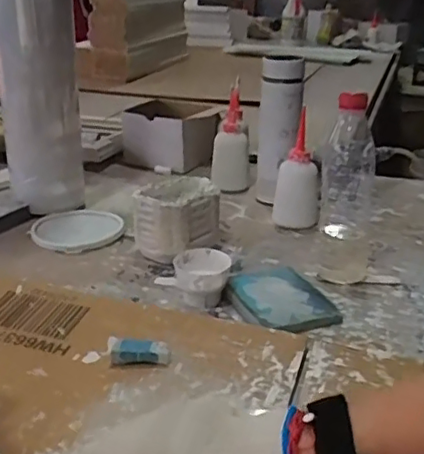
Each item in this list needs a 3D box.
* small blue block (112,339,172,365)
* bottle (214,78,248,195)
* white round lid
[{"bbox_3d":[-0.066,0.116,0.575,0.053,0.017,0.022,0,23,-2],"label":"small blue block"},{"bbox_3d":[0.035,-0.149,1.046,0.064,0.151,0.070,3,23,3],"label":"bottle"},{"bbox_3d":[-0.187,0.002,0.854,0.123,0.015,0.131,1,23,0],"label":"white round lid"}]

